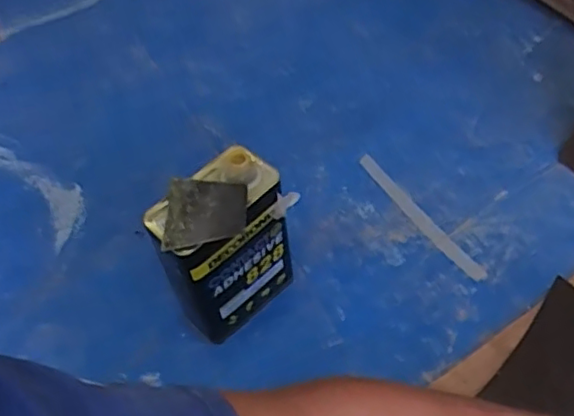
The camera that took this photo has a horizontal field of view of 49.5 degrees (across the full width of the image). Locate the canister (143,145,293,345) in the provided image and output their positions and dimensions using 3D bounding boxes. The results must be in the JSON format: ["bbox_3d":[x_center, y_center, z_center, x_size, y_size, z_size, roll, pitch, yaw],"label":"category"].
[{"bbox_3d":[-0.081,0.062,0.836,0.097,0.248,0.167,32,62,27],"label":"canister"}]

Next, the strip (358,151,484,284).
[{"bbox_3d":[0.213,0.010,1.011,0.026,0.009,0.292,-28,54,-15],"label":"strip"}]

